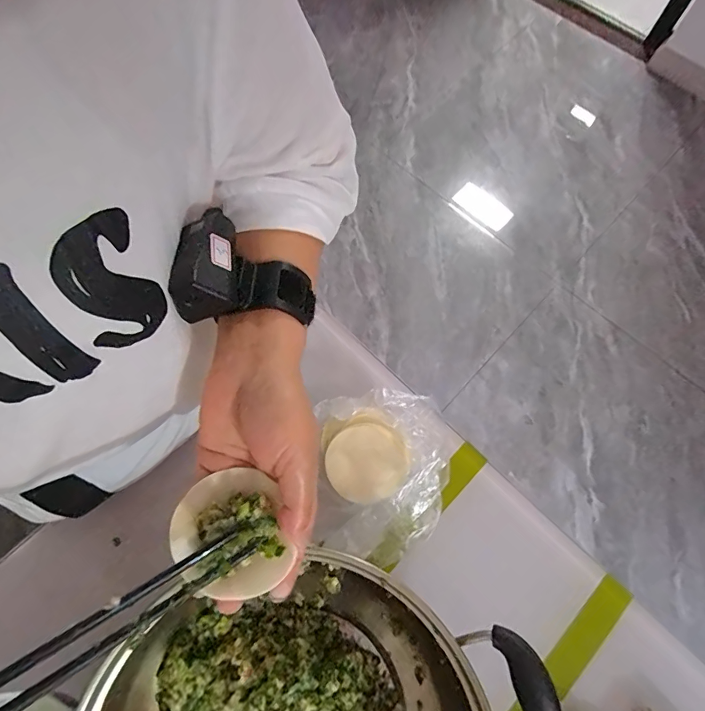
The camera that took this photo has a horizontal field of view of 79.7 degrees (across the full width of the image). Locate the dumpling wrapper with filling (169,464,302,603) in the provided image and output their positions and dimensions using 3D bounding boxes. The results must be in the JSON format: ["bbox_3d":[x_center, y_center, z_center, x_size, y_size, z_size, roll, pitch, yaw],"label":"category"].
[{"bbox_3d":[-0.072,0.104,0.249,0.063,0.016,0.069,-1,72,2],"label":"dumpling wrapper with filling"}]

